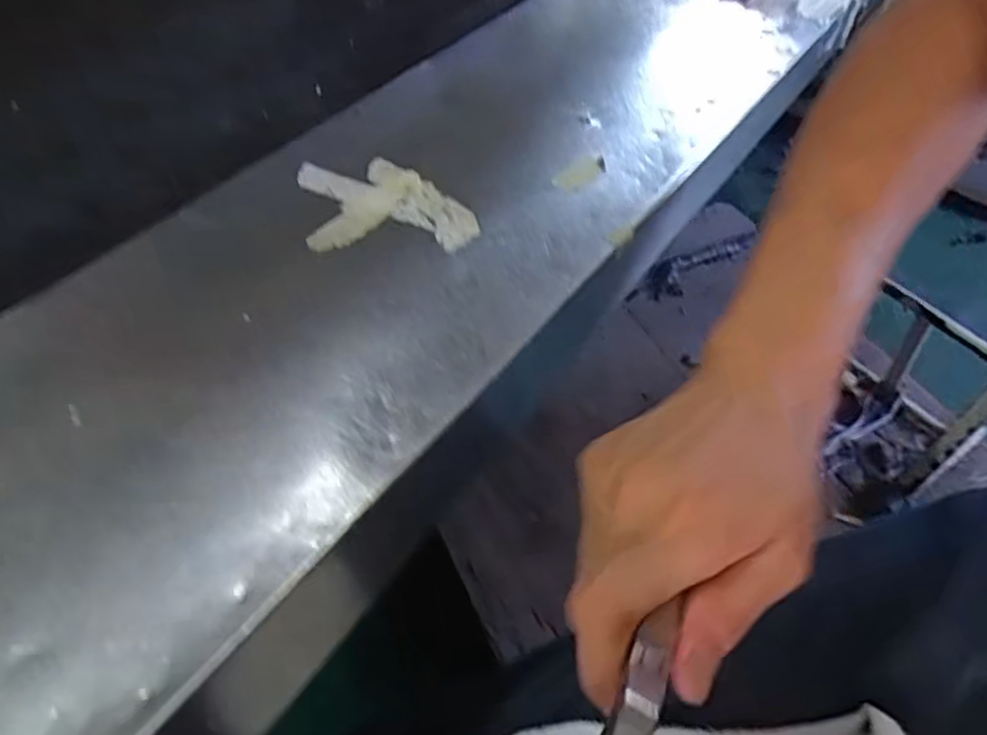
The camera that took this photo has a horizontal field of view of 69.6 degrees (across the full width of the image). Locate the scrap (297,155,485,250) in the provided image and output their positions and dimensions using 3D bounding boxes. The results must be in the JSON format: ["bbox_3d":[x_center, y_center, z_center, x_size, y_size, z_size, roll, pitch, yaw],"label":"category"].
[{"bbox_3d":[-0.062,-0.095,0.413,0.093,0.011,0.082,-9,47,-8],"label":"scrap"}]

